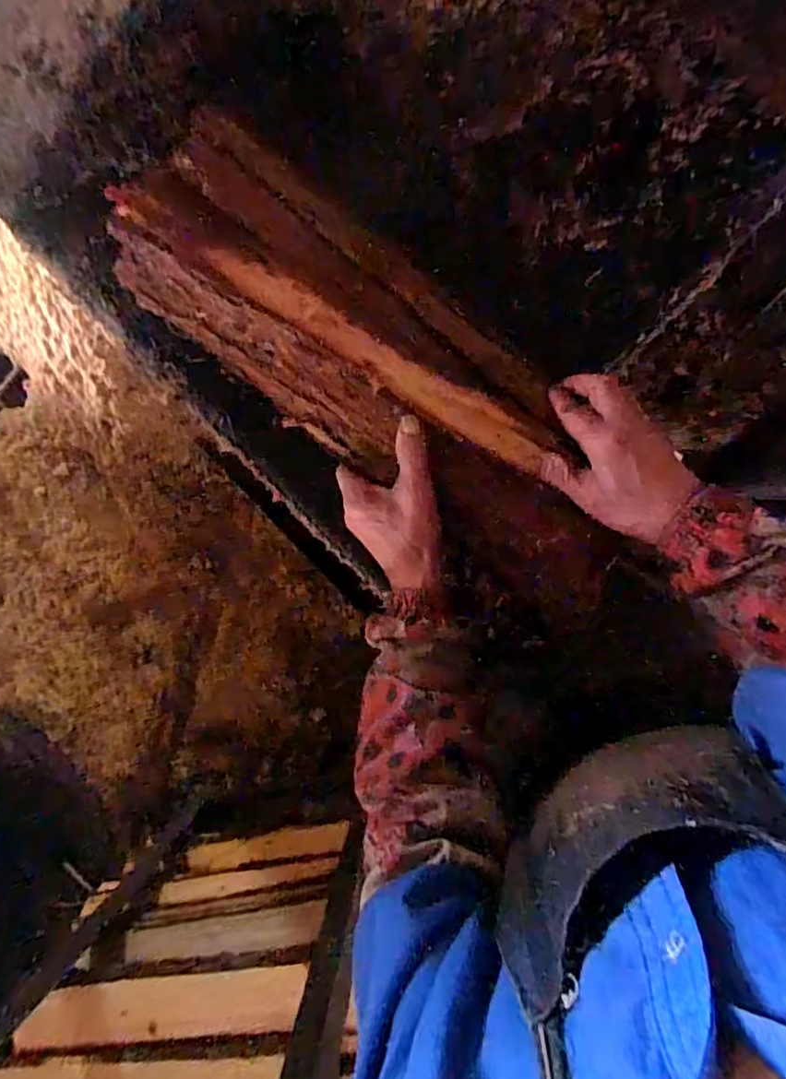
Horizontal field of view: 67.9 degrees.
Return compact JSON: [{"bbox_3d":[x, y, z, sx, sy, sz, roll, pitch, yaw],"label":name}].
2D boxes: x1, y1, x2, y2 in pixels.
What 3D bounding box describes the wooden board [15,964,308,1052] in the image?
[{"bbox_3d":[-0.300,0.637,0.793,0.353,0.015,0.068,6,65,-16],"label":"wooden board"}]

